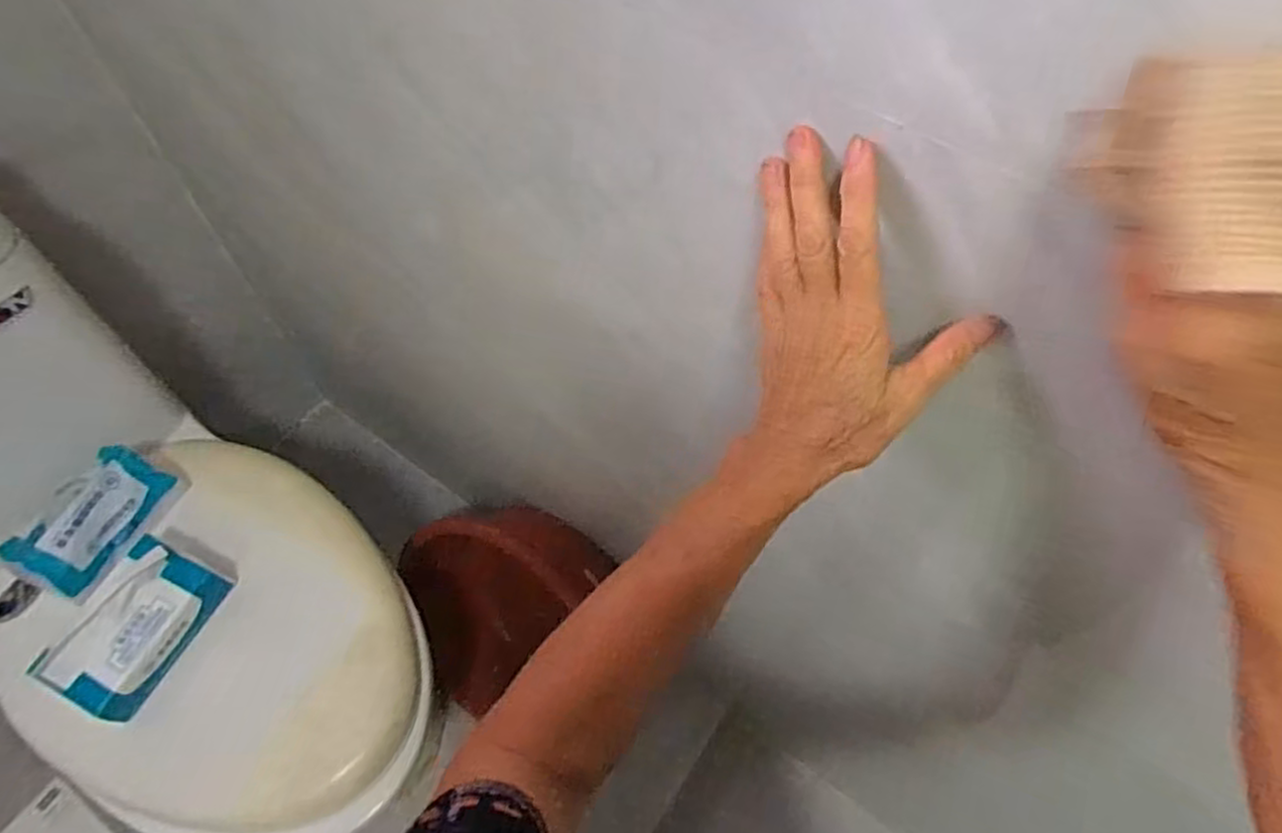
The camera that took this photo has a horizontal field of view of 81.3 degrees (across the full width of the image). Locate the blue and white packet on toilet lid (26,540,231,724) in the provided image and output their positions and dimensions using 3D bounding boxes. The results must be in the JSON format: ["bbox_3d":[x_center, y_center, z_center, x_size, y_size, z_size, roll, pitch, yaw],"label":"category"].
[{"bbox_3d":[-0.485,0.205,0.720,0.033,0.095,0.151,3,52,50],"label":"blue and white packet on toilet lid"}]

